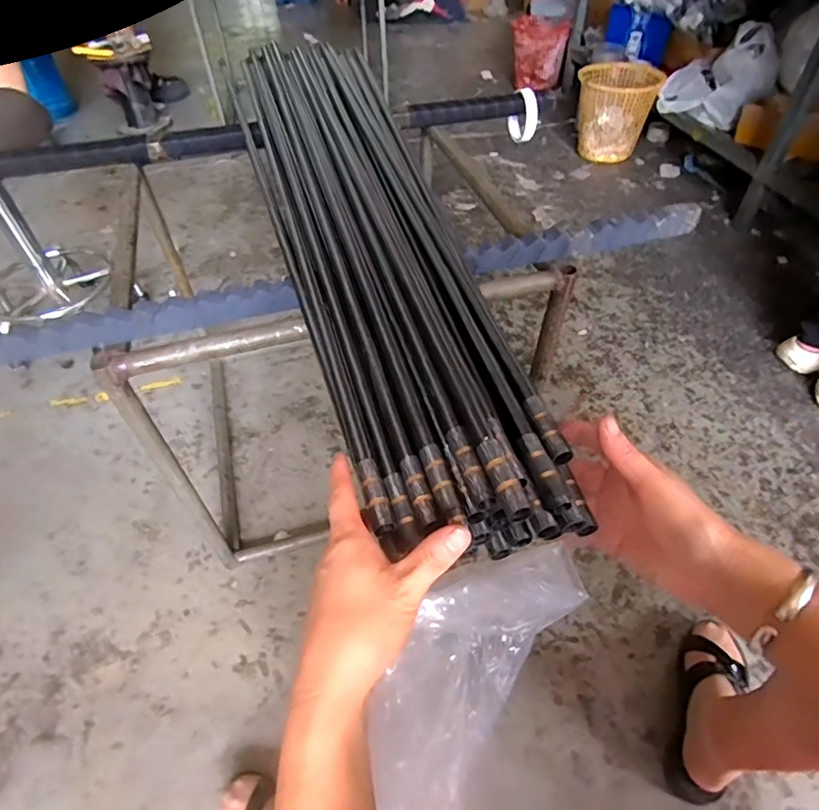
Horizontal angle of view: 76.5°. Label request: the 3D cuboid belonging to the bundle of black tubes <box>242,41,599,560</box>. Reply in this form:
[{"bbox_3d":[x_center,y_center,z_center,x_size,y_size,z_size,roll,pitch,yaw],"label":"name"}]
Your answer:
[{"bbox_3d":[-0.075,-0.258,0.634,0.177,0.057,0.955,-12,49,-10],"label":"bundle of black tubes"}]

